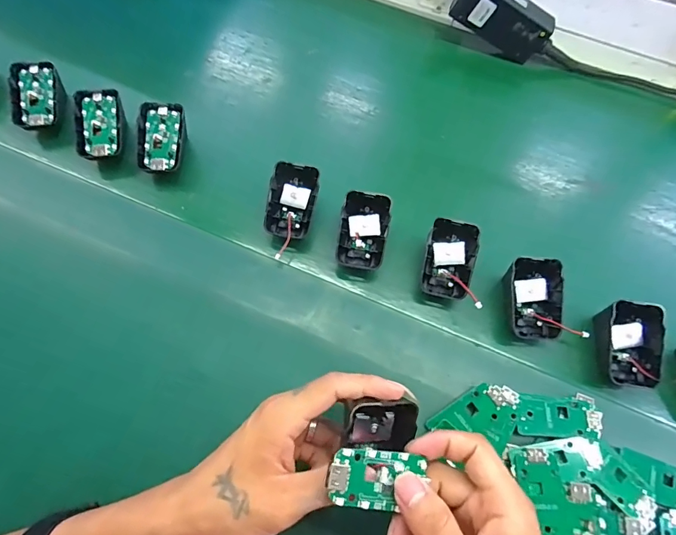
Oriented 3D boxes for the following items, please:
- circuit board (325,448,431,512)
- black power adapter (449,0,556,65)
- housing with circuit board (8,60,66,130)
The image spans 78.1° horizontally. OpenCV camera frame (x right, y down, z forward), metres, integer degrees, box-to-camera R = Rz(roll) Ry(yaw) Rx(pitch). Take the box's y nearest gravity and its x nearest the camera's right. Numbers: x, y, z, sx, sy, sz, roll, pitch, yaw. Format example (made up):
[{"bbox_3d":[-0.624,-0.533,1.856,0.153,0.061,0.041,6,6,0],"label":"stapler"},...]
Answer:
[{"bbox_3d":[0.024,0.121,0.238,0.058,0.004,0.031,14,73,-19],"label":"circuit board"},{"bbox_3d":[0.195,-0.293,0.494,0.123,0.059,0.026,26,65,-13],"label":"black power adapter"},{"bbox_3d":[-0.311,-0.172,0.438,0.045,0.047,0.076,-5,66,-5],"label":"housing with circuit board"}]

